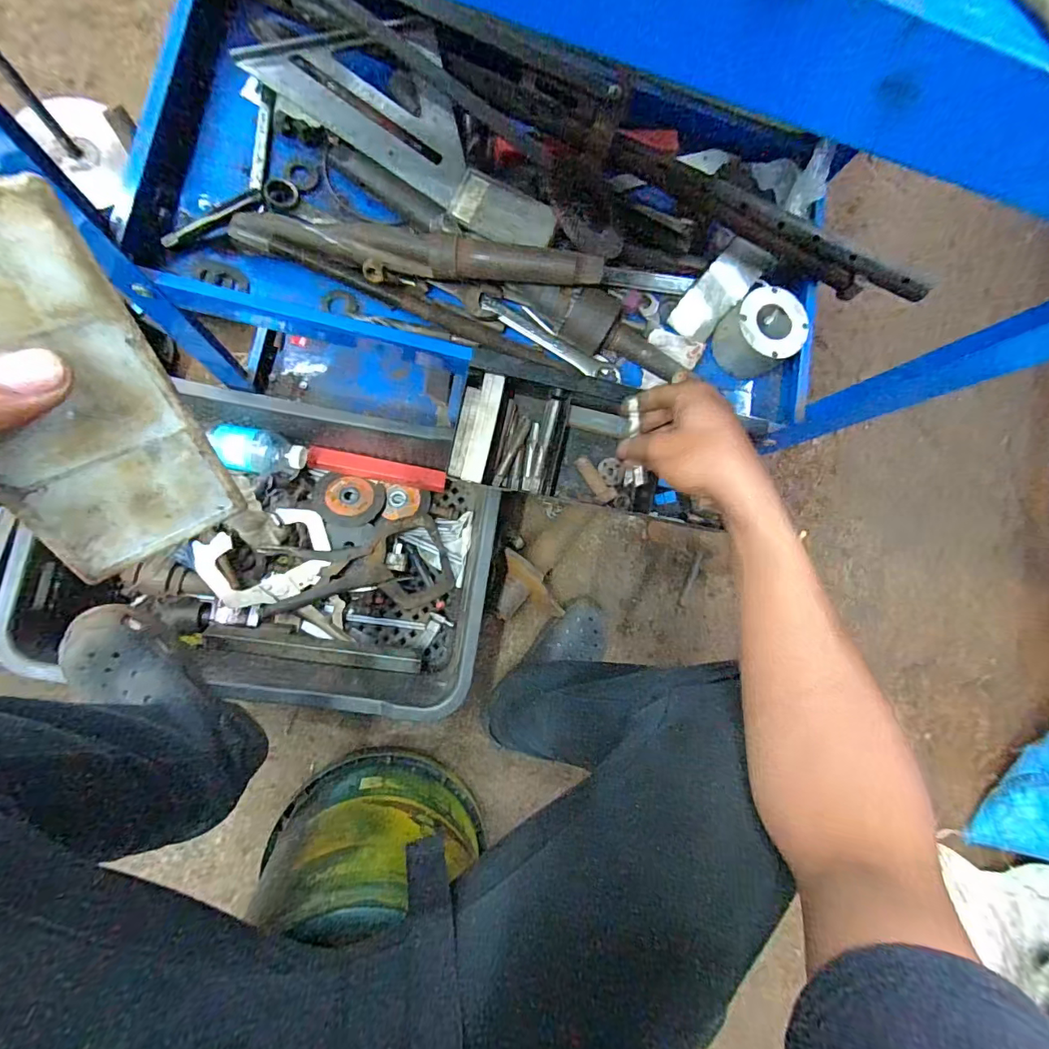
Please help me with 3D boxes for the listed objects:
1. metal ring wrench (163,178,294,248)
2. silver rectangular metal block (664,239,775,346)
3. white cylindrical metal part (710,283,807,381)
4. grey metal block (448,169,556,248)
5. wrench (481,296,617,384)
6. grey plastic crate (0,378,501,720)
[{"bbox_3d":[-0.262,-0.278,0.423,0.120,0.014,0.027,-30,91,-12],"label":"metal ring wrench"},{"bbox_3d":[0.209,-0.250,0.506,0.049,0.018,0.126,42,79,-5],"label":"silver rectangular metal block"},{"bbox_3d":[0.244,-0.199,0.496,0.075,0.051,0.073,1,85,-11],"label":"white cylindrical metal part"},{"bbox_3d":[-0.019,-0.281,0.434,0.098,0.012,0.046,29,103,12],"label":"grey metal block"},{"bbox_3d":[0.027,-0.183,0.477,0.155,0.011,0.021,28,80,-8],"label":"wrench"},{"bbox_3d":[-0.316,0.031,0.647,0.515,0.192,0.360,10,83,-10],"label":"grey plastic crate"}]

